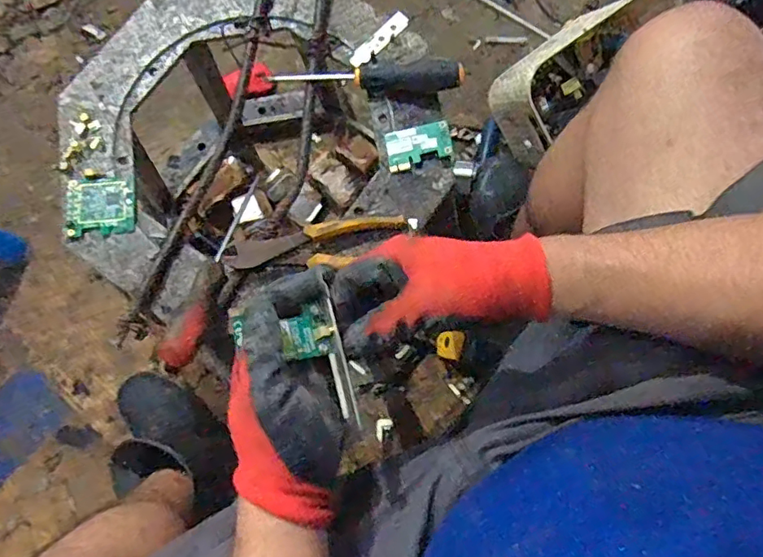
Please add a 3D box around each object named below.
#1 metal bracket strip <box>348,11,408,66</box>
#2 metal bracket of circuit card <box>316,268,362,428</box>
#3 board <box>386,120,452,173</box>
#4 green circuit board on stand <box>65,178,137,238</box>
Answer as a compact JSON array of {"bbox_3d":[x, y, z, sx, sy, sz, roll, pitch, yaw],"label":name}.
[{"bbox_3d":[-0.002,-0.256,0.588,0.019,0.004,0.078,43,80,9],"label":"metal bracket strip"},{"bbox_3d":[-0.030,0.059,0.384,0.013,0.016,0.088,-13,77,-3],"label":"metal bracket of circuit card"},{"bbox_3d":[0.038,-0.134,0.555,0.064,0.010,0.039,-13,77,-3],"label":"board"},{"bbox_3d":[-0.280,-0.071,0.550,0.063,0.009,0.059,-8,77,-2],"label":"green circuit board on stand"}]

